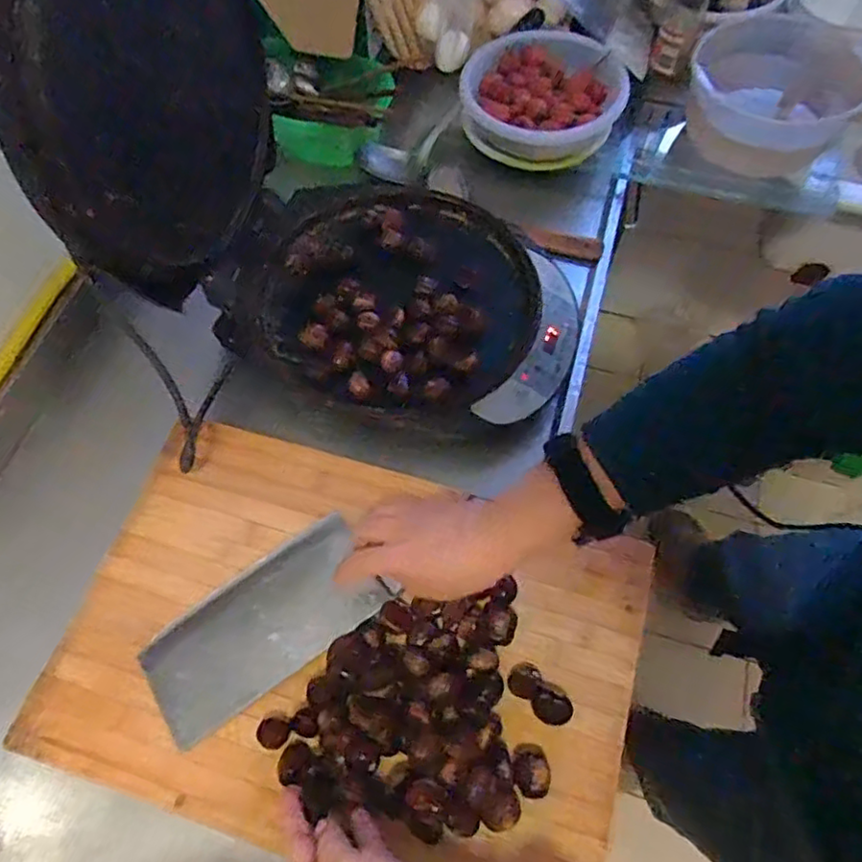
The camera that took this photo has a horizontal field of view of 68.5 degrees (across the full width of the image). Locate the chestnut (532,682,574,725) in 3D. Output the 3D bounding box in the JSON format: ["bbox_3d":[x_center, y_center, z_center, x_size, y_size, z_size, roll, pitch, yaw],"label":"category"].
[{"bbox_3d":[0.096,0.215,0.501,0.031,0.019,0.031,-1,63,1],"label":"chestnut"}]

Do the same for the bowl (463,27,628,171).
[{"bbox_3d":[0.139,-0.409,0.789,0.184,0.076,0.182,-1,63,1],"label":"bowl"}]

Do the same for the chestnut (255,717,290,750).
[{"bbox_3d":[-0.124,0.237,0.497,0.024,0.010,0.022,-1,63,1],"label":"chestnut"}]

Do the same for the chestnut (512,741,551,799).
[{"bbox_3d":[0.075,0.257,0.480,0.027,0.020,0.036,-5,63,-1],"label":"chestnut"}]

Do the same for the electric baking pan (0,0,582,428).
[{"bbox_3d":[-0.070,-0.221,0.542,0.441,0.329,0.292,15,64,9],"label":"electric baking pan"}]

